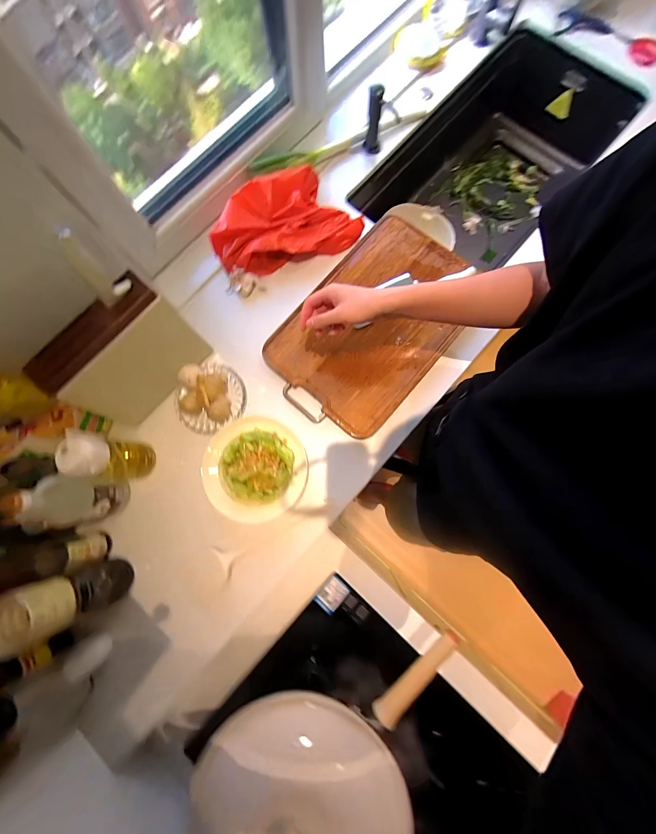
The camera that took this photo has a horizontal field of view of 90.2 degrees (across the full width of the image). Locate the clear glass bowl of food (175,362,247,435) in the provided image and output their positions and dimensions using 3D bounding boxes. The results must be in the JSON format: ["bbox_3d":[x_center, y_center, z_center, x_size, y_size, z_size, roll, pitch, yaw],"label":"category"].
[{"bbox_3d":[-0.247,-0.041,0.667,0.138,0.068,0.148,0,79,1],"label":"clear glass bowl of food"}]

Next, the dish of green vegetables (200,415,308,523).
[{"bbox_3d":[-0.139,0.097,0.626,0.192,0.052,0.187,0,79,1],"label":"dish of green vegetables"}]

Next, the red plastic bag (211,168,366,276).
[{"bbox_3d":[-0.095,-0.414,0.699,0.314,0.107,0.150,-22,79,-3],"label":"red plastic bag"}]

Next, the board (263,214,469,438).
[{"bbox_3d":[0.094,-0.195,0.691,0.303,0.041,0.460,36,82,8],"label":"board"}]

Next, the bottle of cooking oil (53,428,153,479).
[{"bbox_3d":[-0.397,0.072,0.588,0.083,0.181,0.077,0,79,1],"label":"bottle of cooking oil"}]

